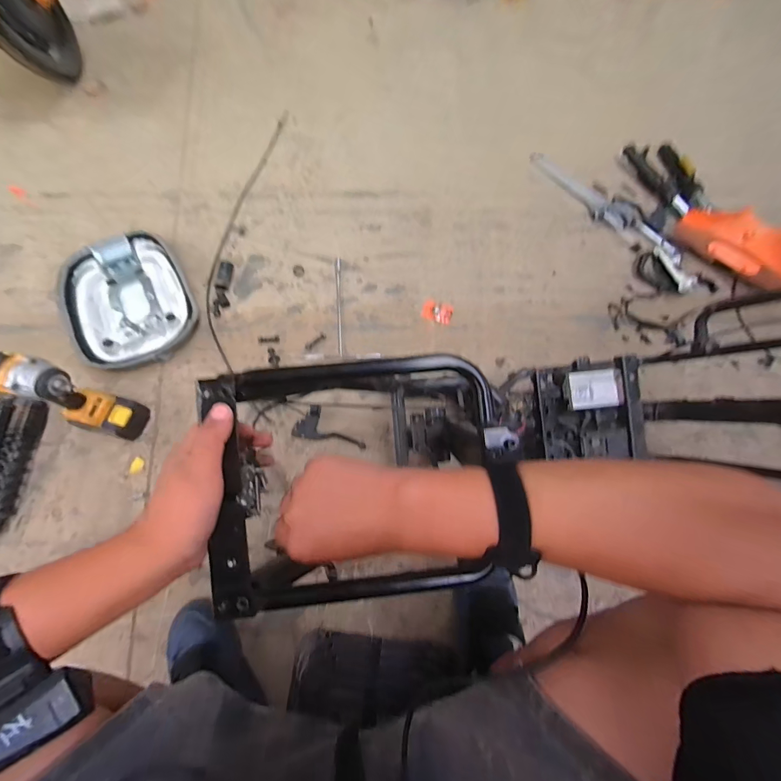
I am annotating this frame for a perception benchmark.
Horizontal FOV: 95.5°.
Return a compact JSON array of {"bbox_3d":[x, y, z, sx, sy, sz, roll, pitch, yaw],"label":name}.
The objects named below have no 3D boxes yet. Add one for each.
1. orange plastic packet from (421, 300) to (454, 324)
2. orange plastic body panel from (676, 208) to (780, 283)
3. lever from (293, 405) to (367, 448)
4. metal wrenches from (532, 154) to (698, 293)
[{"bbox_3d":[0.117,-0.197,0.884,0.076,0.018,0.057,15,69,2],"label":"orange plastic packet"},{"bbox_3d":[0.918,-0.376,0.917,0.167,0.080,0.315,-42,77,-17],"label":"orange plastic body panel"},{"bbox_3d":[-0.126,0.075,0.761,0.153,0.018,0.073,11,88,-7],"label":"lever"},{"bbox_3d":[0.621,-0.500,1.003,0.109,0.064,0.594,-27,73,-13],"label":"metal wrenches"}]

